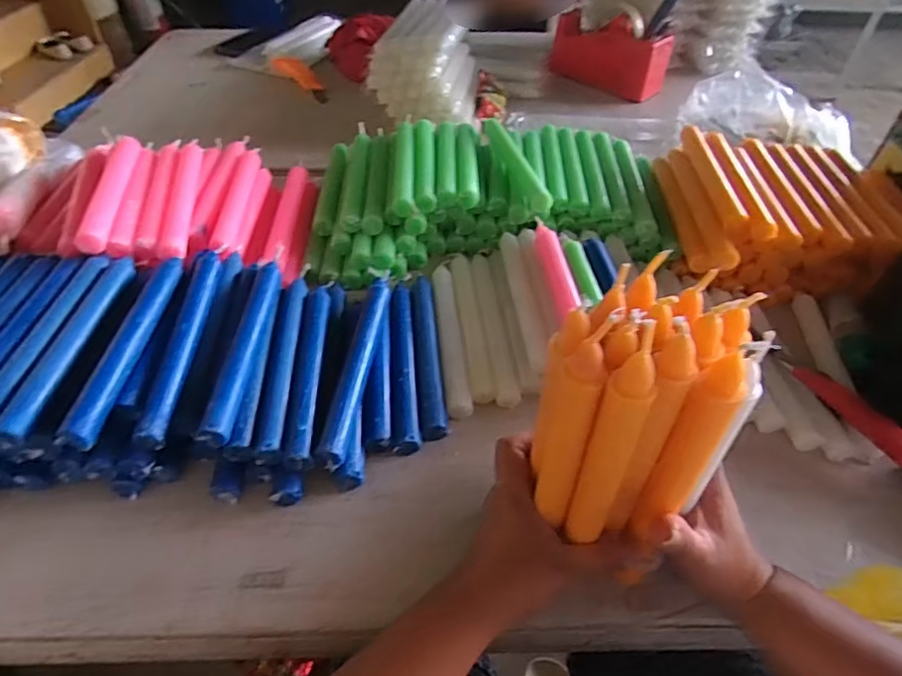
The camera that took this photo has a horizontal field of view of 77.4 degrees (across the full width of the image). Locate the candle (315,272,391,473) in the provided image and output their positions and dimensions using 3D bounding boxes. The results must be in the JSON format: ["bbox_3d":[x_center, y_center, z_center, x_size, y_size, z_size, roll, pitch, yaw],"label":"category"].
[{"bbox_3d":[-0.080,0.024,0.497,0.022,0.026,0.200,6,46,5],"label":"candle"}]

